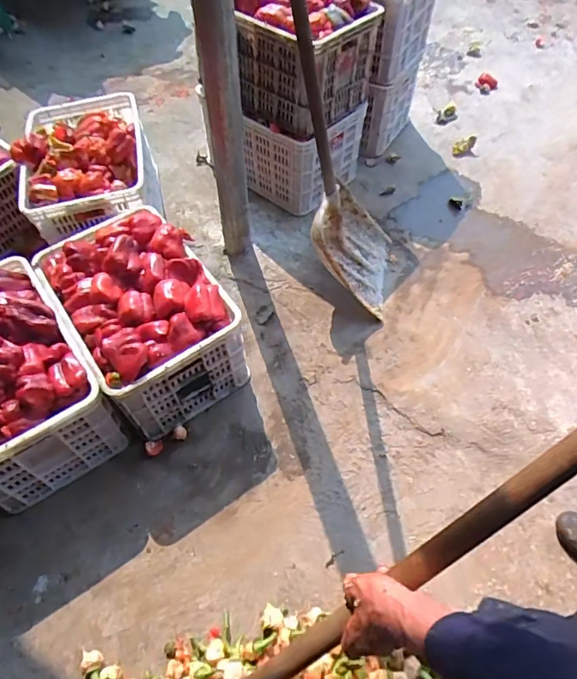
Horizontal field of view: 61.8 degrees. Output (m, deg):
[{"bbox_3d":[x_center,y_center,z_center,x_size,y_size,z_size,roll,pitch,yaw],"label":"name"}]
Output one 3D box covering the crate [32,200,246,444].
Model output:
[{"bbox_3d":[-0.380,-0.058,1.279,0.353,0.340,0.480,-31,62,-20],"label":"crate"}]

